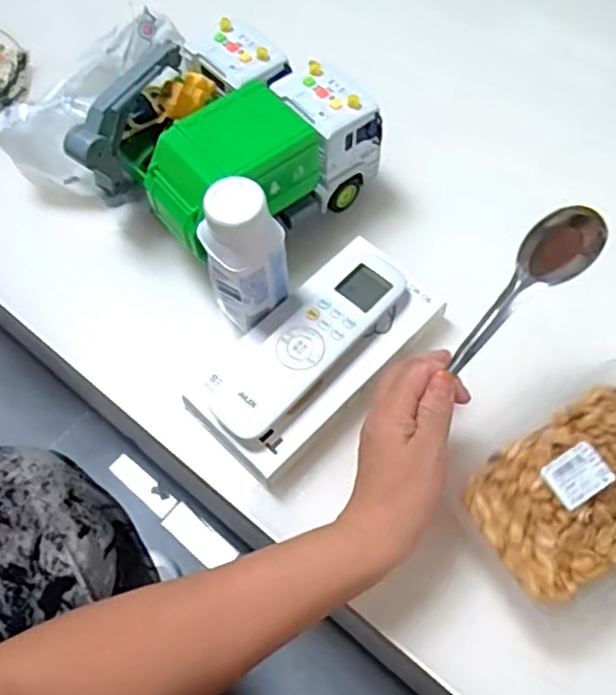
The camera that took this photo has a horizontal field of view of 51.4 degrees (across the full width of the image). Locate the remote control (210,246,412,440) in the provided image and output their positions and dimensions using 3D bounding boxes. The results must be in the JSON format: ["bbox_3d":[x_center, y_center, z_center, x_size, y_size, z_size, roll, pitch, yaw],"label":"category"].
[{"bbox_3d":[0.003,-0.005,0.464,0.051,0.021,0.172,38,71,18],"label":"remote control"}]

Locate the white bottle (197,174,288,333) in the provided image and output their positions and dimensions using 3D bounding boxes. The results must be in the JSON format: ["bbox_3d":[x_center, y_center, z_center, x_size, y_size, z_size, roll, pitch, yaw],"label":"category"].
[{"bbox_3d":[-0.046,-0.063,0.447,0.048,0.114,0.042,-42,70,-17],"label":"white bottle"}]

